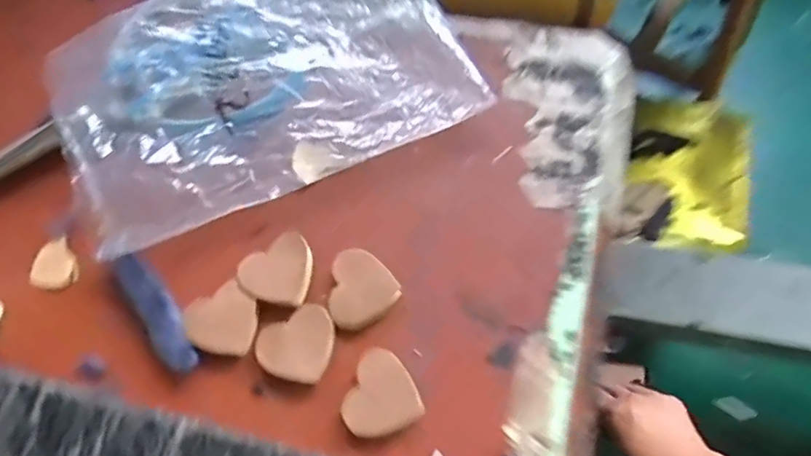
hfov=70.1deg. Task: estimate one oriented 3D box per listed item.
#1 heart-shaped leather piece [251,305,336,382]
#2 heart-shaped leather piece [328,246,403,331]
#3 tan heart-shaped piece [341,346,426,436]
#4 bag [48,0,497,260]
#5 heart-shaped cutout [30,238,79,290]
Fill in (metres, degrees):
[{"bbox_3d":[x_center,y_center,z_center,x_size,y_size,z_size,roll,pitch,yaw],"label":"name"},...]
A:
[{"bbox_3d":[-0.049,0.049,0.255,0.034,0.004,0.033,-2,69,4],"label":"heart-shaped leather piece"},{"bbox_3d":[-0.022,0.028,0.262,0.032,0.006,0.032,41,77,17],"label":"heart-shaped leather piece"},{"bbox_3d":[-0.012,0.069,0.247,0.032,0.007,0.034,-22,69,-4],"label":"tan heart-shaped piece"},{"bbox_3d":[-0.078,-0.083,0.296,0.195,0.019,0.141,-23,69,-4],"label":"bag"},{"bbox_3d":[-0.172,0.018,0.281,0.022,0.004,0.026,-23,69,-4],"label":"heart-shaped cutout"}]

